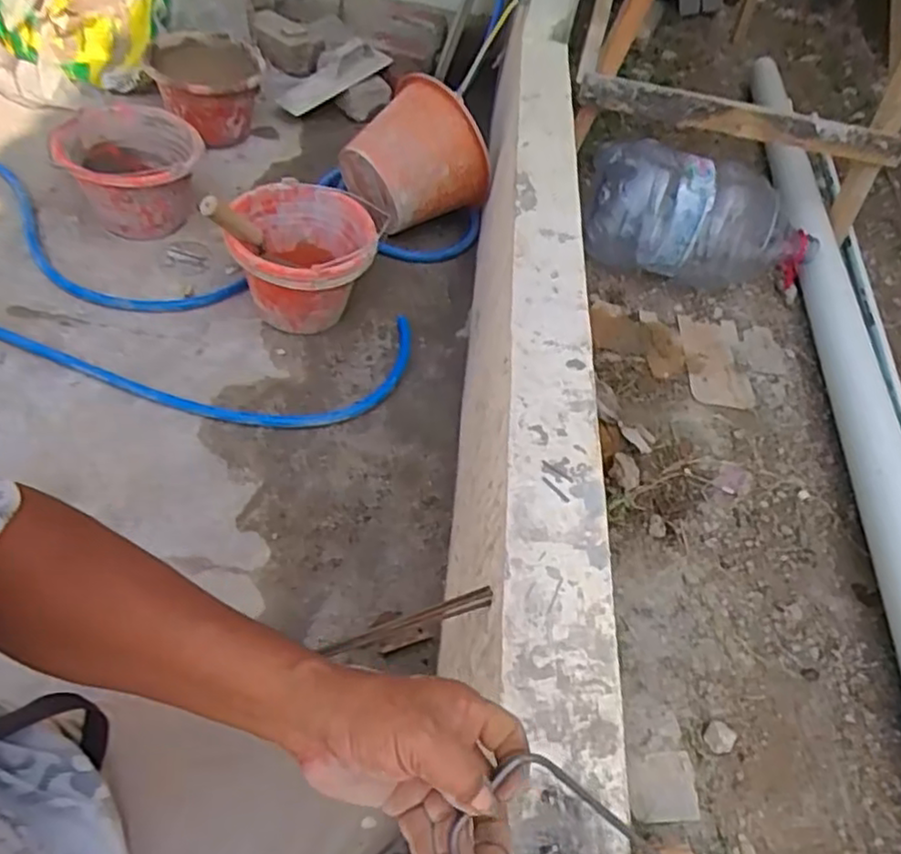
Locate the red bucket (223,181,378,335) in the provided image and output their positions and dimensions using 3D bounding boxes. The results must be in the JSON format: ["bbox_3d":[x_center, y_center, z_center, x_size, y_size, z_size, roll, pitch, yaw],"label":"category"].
[{"bbox_3d":[-0.254,-0.277,1.201,0.230,0.181,0.229,3,52,-9],"label":"red bucket"}]

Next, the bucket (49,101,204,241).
[{"bbox_3d":[-0.596,-0.473,1.306,0.240,0.181,0.241,-6,54,-16],"label":"bucket"}]

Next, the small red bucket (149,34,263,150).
[{"bbox_3d":[-0.537,-0.755,1.527,0.227,0.166,0.260,-6,53,-17],"label":"small red bucket"}]

